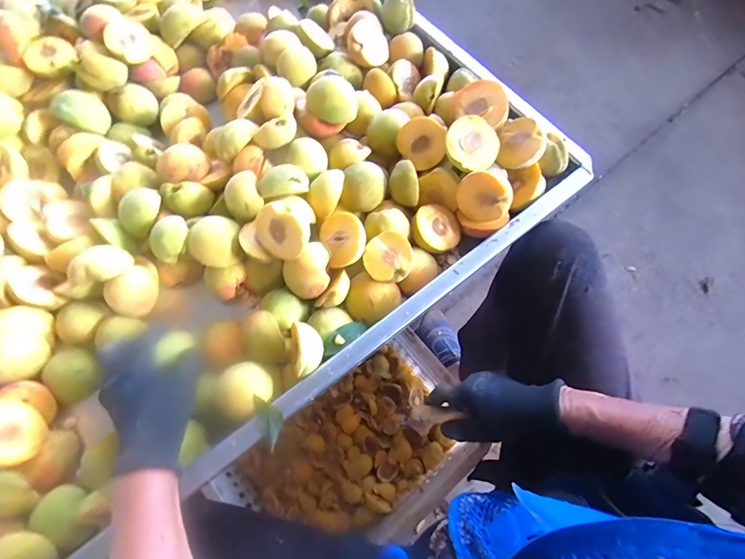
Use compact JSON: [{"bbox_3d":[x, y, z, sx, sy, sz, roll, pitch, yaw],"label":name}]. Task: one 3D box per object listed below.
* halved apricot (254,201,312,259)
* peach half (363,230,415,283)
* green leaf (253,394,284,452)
[{"bbox_3d":[-0.097,-0.055,0.416,0.060,0.061,0.021,31,37,6],"label":"halved apricot"},{"bbox_3d":[0.019,-0.025,0.444,0.056,0.025,0.056,0,91,3],"label":"peach half"},{"bbox_3d":[-0.104,0.138,0.372,0.028,0.008,0.050,-39,74,-14],"label":"green leaf"}]

